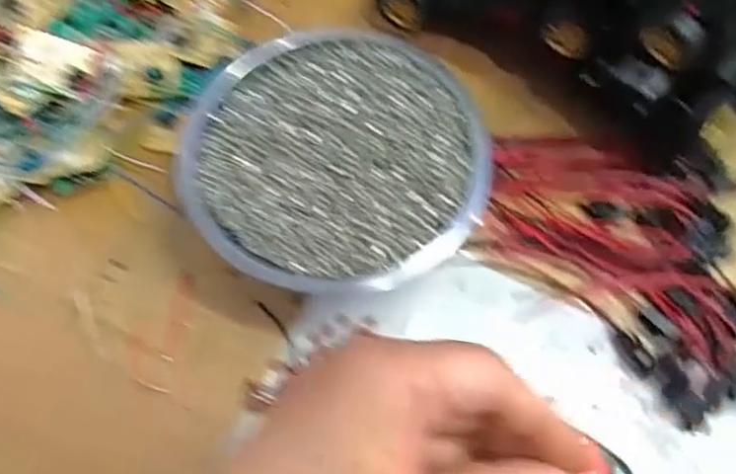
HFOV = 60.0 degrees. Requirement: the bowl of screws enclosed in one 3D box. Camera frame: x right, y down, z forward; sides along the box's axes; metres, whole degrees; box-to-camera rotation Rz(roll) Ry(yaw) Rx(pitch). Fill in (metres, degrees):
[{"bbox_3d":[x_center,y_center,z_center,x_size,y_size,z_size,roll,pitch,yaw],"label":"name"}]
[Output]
[{"bbox_3d":[-0.015,-0.038,0.329,0.143,0.040,0.138,0,68,0],"label":"bowl of screws"}]

